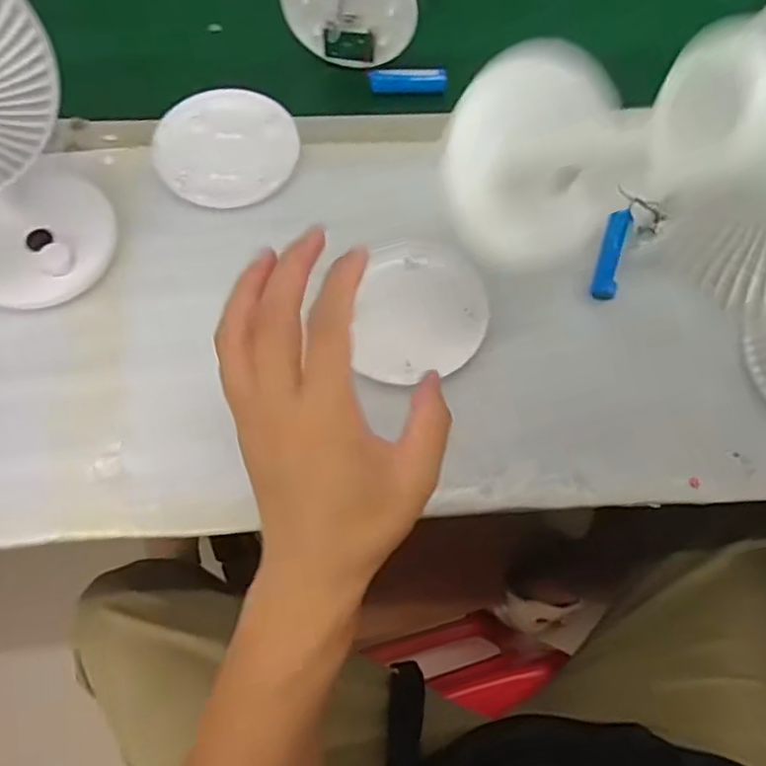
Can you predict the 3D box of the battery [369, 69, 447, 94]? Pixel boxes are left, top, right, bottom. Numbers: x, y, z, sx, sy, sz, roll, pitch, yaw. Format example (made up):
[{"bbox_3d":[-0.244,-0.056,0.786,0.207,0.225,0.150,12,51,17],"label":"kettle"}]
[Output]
[{"bbox_3d":[0.023,-0.267,0.548,0.068,0.012,0.016,-1,68,-3],"label":"battery"}]

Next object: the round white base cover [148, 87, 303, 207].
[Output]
[{"bbox_3d":[-0.124,-0.190,0.495,0.108,0.008,0.108,0,71,-1],"label":"round white base cover"}]

